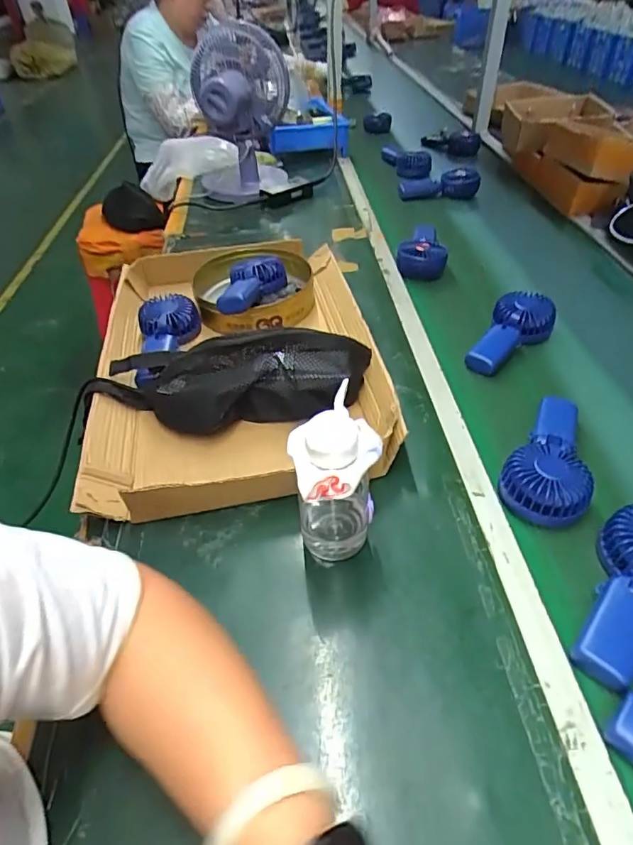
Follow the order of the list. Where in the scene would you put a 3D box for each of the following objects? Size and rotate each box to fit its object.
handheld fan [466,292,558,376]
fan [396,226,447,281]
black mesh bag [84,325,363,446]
[{"bbox_3d":[0.288,-0.142,0.740,0.188,0.040,0.080,-34,53,-28],"label":"handheld fan"},{"bbox_3d":[0.195,-0.318,0.924,0.085,0.044,0.140,5,44,7],"label":"fan"},{"bbox_3d":[-0.115,-0.051,0.609,0.362,0.103,0.104,-2,44,0],"label":"black mesh bag"}]

